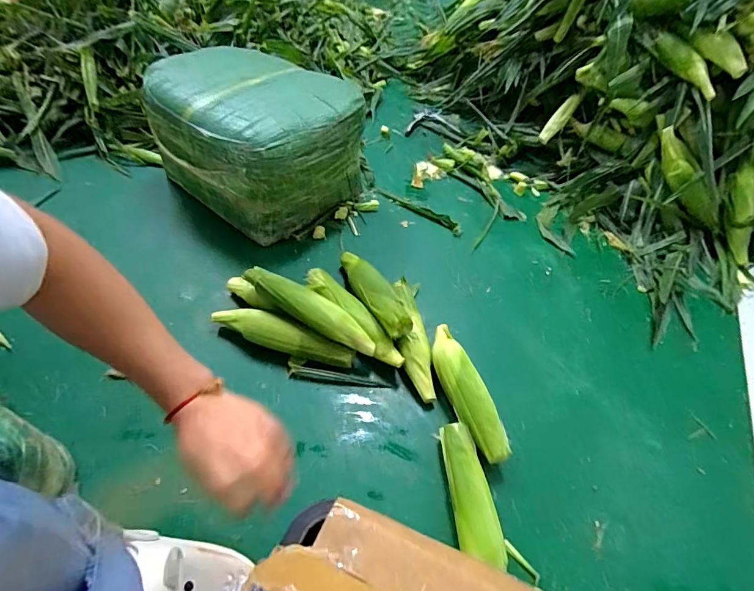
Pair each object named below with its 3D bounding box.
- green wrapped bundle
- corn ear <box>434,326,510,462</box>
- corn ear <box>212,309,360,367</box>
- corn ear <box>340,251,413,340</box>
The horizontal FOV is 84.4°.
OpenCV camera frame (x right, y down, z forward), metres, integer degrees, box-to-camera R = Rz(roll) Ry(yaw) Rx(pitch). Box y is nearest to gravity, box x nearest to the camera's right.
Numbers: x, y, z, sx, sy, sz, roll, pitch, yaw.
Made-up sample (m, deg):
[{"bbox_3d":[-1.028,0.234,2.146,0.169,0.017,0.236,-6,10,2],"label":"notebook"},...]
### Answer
[{"bbox_3d":[-0.272,-0.339,0.923,0.405,0.250,0.313,34,54,22],"label":"green wrapped bundle"},{"bbox_3d":[0.137,0.156,0.664,0.055,0.064,0.225,-10,51,-14],"label":"corn ear"},{"bbox_3d":[-0.164,0.076,0.706,0.263,0.058,0.059,20,50,11],"label":"corn ear"},{"bbox_3d":[-0.010,-0.015,0.761,0.068,0.048,0.253,-20,54,-21],"label":"corn ear"}]

